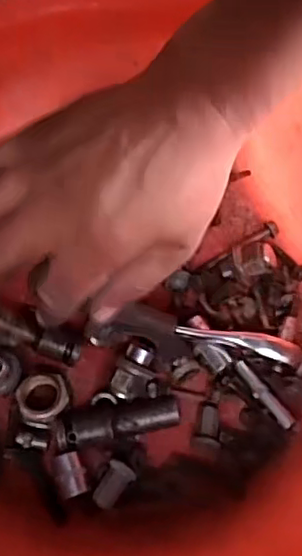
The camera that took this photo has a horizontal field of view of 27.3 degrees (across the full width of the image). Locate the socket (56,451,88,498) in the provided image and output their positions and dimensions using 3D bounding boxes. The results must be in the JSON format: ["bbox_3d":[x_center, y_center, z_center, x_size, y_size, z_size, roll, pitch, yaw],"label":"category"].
[{"bbox_3d":[-0.046,0.117,0.370,0.014,0.015,0.025,-19,68,-7],"label":"socket"}]

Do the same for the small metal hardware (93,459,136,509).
[{"bbox_3d":[-0.022,0.123,0.368,0.016,0.016,0.027,29,71,12],"label":"small metal hardware"}]

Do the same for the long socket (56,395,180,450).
[{"bbox_3d":[-0.020,0.087,0.384,0.075,0.017,0.021,-13,68,-5],"label":"long socket"}]

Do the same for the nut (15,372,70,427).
[{"bbox_3d":[-0.068,0.075,0.391,0.031,0.010,0.031,-17,68,-6],"label":"nut"}]

